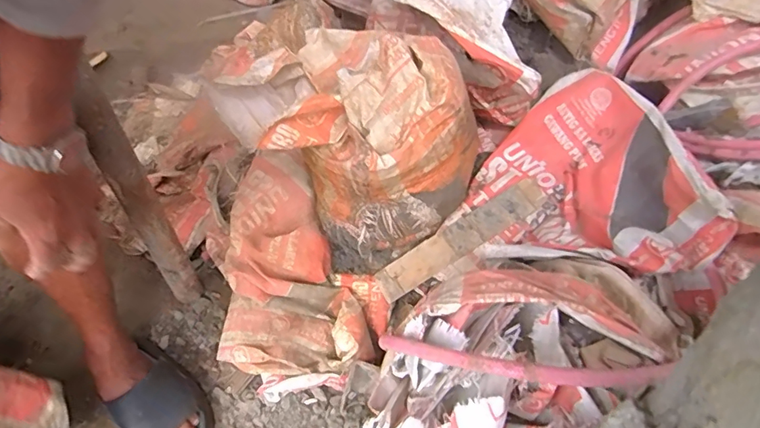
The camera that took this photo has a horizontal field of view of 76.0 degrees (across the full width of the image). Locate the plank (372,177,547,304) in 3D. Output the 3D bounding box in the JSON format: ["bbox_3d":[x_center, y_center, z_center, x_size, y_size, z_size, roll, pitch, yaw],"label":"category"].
[{"bbox_3d":[0.131,0.039,0.795,0.308,0.012,0.054,-32,68,-3],"label":"plank"}]

